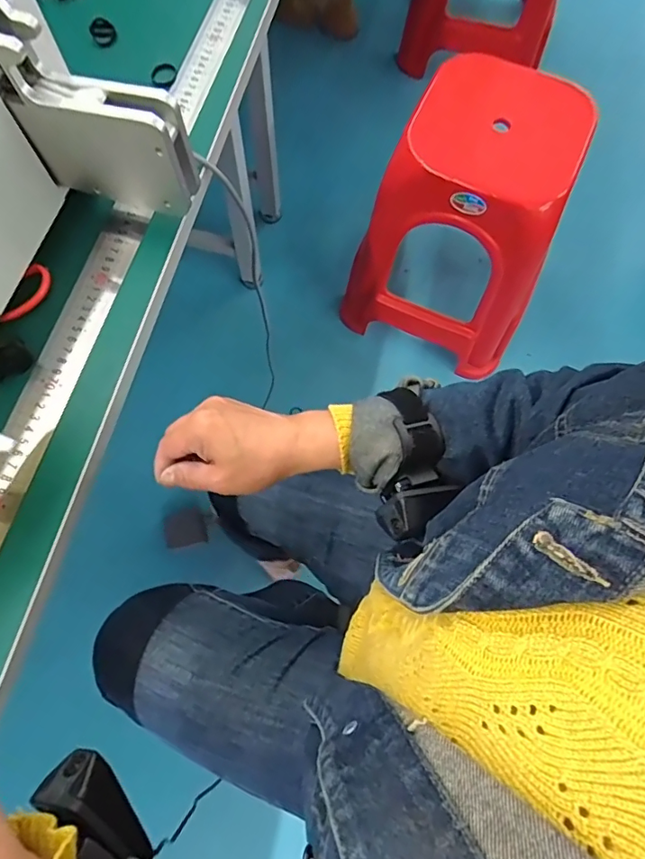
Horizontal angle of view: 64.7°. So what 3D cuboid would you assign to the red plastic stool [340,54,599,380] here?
[{"bbox_3d":[0.282,-0.397,1.017,0.361,0.479,0.330,28,73,8],"label":"red plastic stool"}]

